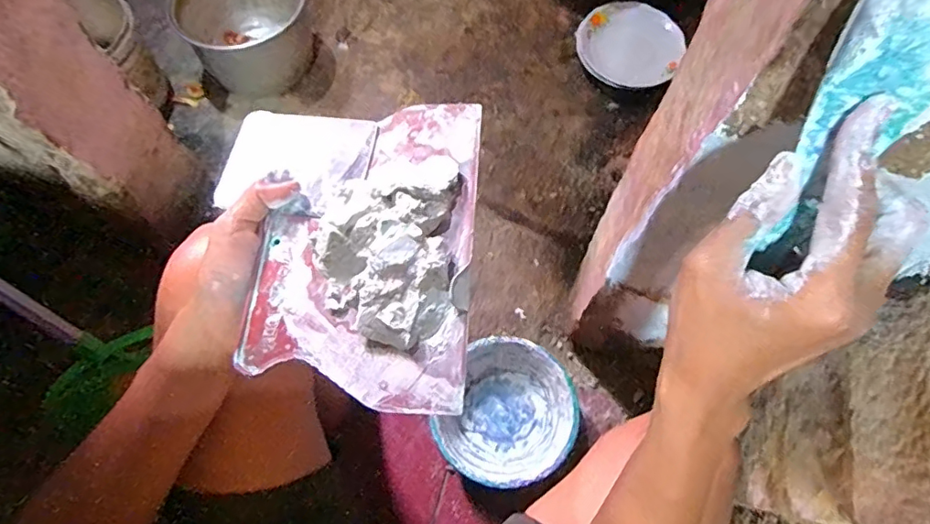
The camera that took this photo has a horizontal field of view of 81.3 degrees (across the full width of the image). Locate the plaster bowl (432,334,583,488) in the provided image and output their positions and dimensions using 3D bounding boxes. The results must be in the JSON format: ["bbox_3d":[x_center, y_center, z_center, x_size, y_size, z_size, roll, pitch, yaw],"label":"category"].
[{"bbox_3d":[0.065,0.220,0.781,0.173,0.074,0.195,23,71,9],"label":"plaster bowl"}]

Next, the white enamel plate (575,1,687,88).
[{"bbox_3d":[0.333,-0.435,1.085,0.181,0.021,0.206,-40,73,1],"label":"white enamel plate"}]

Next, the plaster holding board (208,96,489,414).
[{"bbox_3d":[-0.083,-0.016,0.348,0.174,0.035,0.206,3,69,2],"label":"plaster holding board"}]

